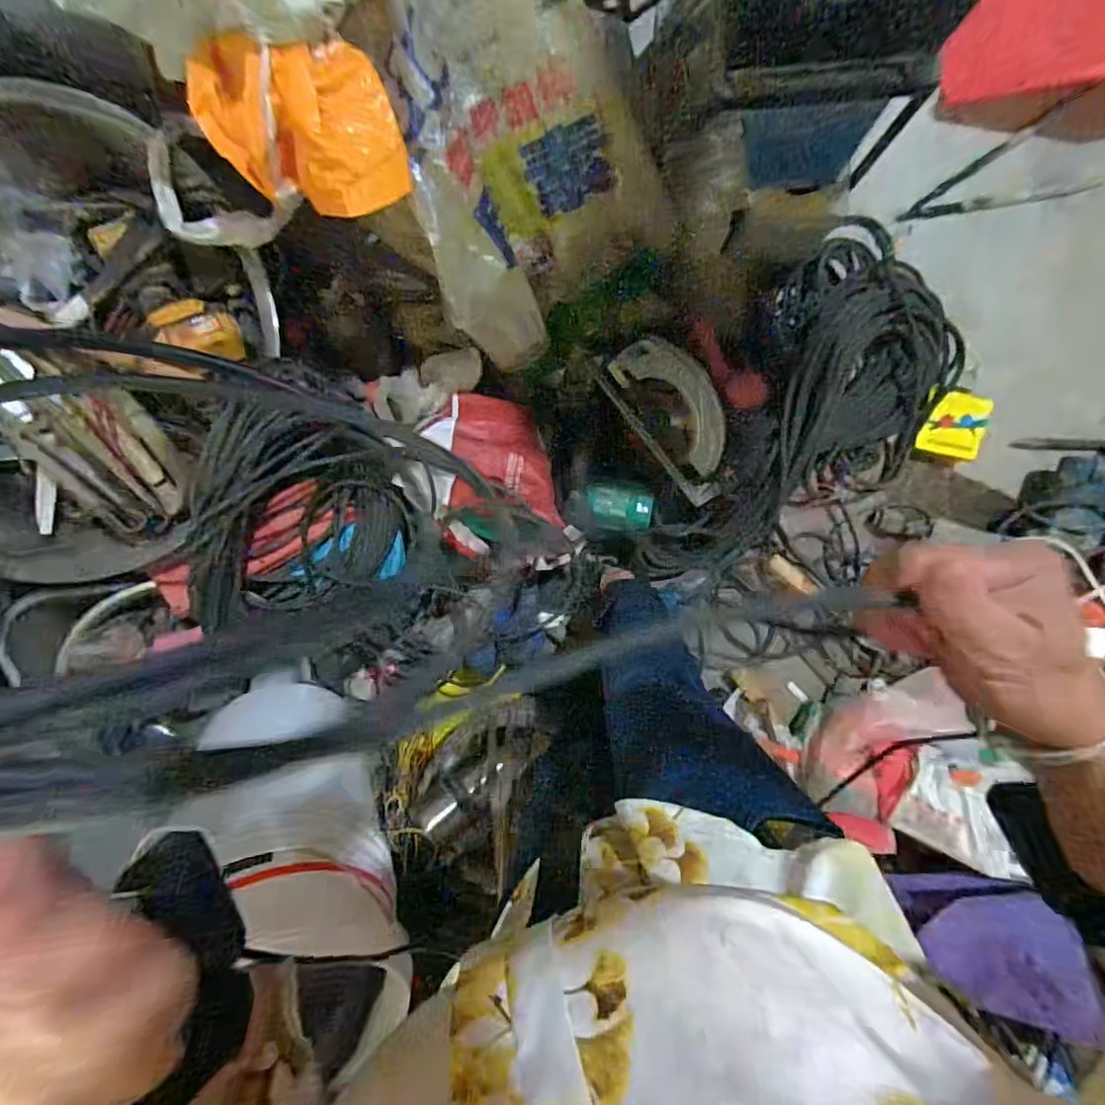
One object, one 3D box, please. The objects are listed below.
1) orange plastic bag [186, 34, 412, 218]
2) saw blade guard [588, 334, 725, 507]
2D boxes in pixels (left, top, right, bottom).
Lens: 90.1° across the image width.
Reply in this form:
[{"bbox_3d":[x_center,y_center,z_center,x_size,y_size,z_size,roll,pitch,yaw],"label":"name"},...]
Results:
[{"bbox_3d":[-0.276,-0.452,0.579,0.228,0.079,0.136,16,98,2],"label":"orange plastic bag"},{"bbox_3d":[0.200,-0.223,0.878,0.131,0.074,0.282,-38,93,7],"label":"saw blade guard"}]

